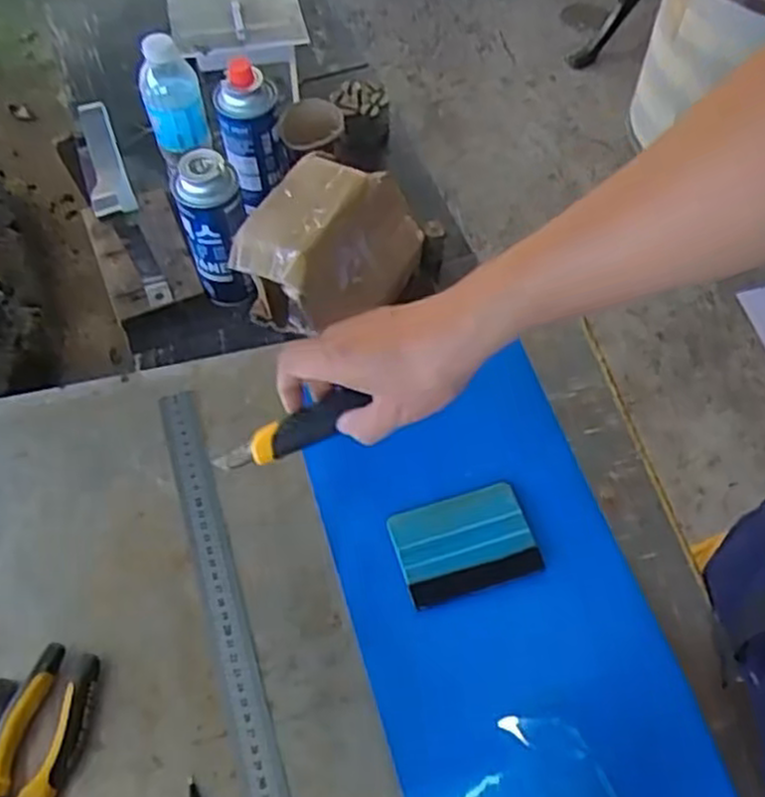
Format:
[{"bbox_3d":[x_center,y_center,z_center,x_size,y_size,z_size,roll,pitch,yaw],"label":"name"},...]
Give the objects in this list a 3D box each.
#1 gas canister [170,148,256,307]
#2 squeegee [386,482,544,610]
[{"bbox_3d":[-0.170,-0.170,0.824,0.068,0.174,0.063,-11,61,-7],"label":"gas canister"},{"bbox_3d":[0.059,0.104,0.572,0.097,0.006,0.071,-16,62,-8],"label":"squeegee"}]

